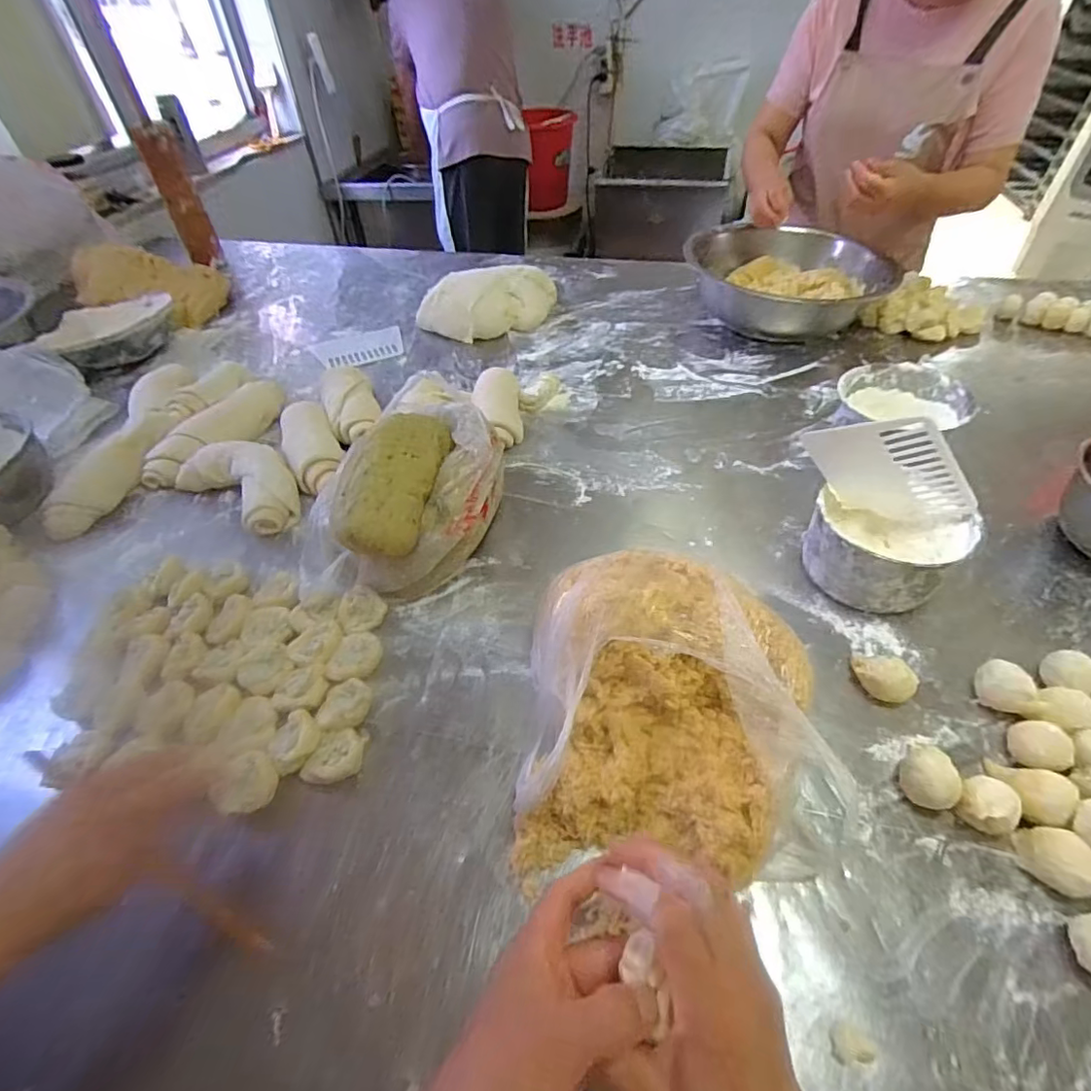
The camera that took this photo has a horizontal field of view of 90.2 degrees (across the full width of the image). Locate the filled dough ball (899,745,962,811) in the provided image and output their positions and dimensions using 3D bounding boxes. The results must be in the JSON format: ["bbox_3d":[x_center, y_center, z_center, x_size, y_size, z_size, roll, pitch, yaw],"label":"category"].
[{"bbox_3d":[0.315,0.190,0.446,0.051,0.031,0.042,-26,52,-20],"label":"filled dough ball"}]

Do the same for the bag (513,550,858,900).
[{"bbox_3d":[0.109,0.127,0.454,0.248,0.117,0.242,0,48,2],"label":"bag"}]

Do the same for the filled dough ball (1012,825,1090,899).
[{"bbox_3d":[0.380,0.234,0.404,0.035,0.032,0.047,-19,51,-15],"label":"filled dough ball"}]

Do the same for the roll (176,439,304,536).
[{"bbox_3d":[-0.386,-0.085,0.694,0.165,0.055,0.096,25,54,22],"label":"roll"}]

